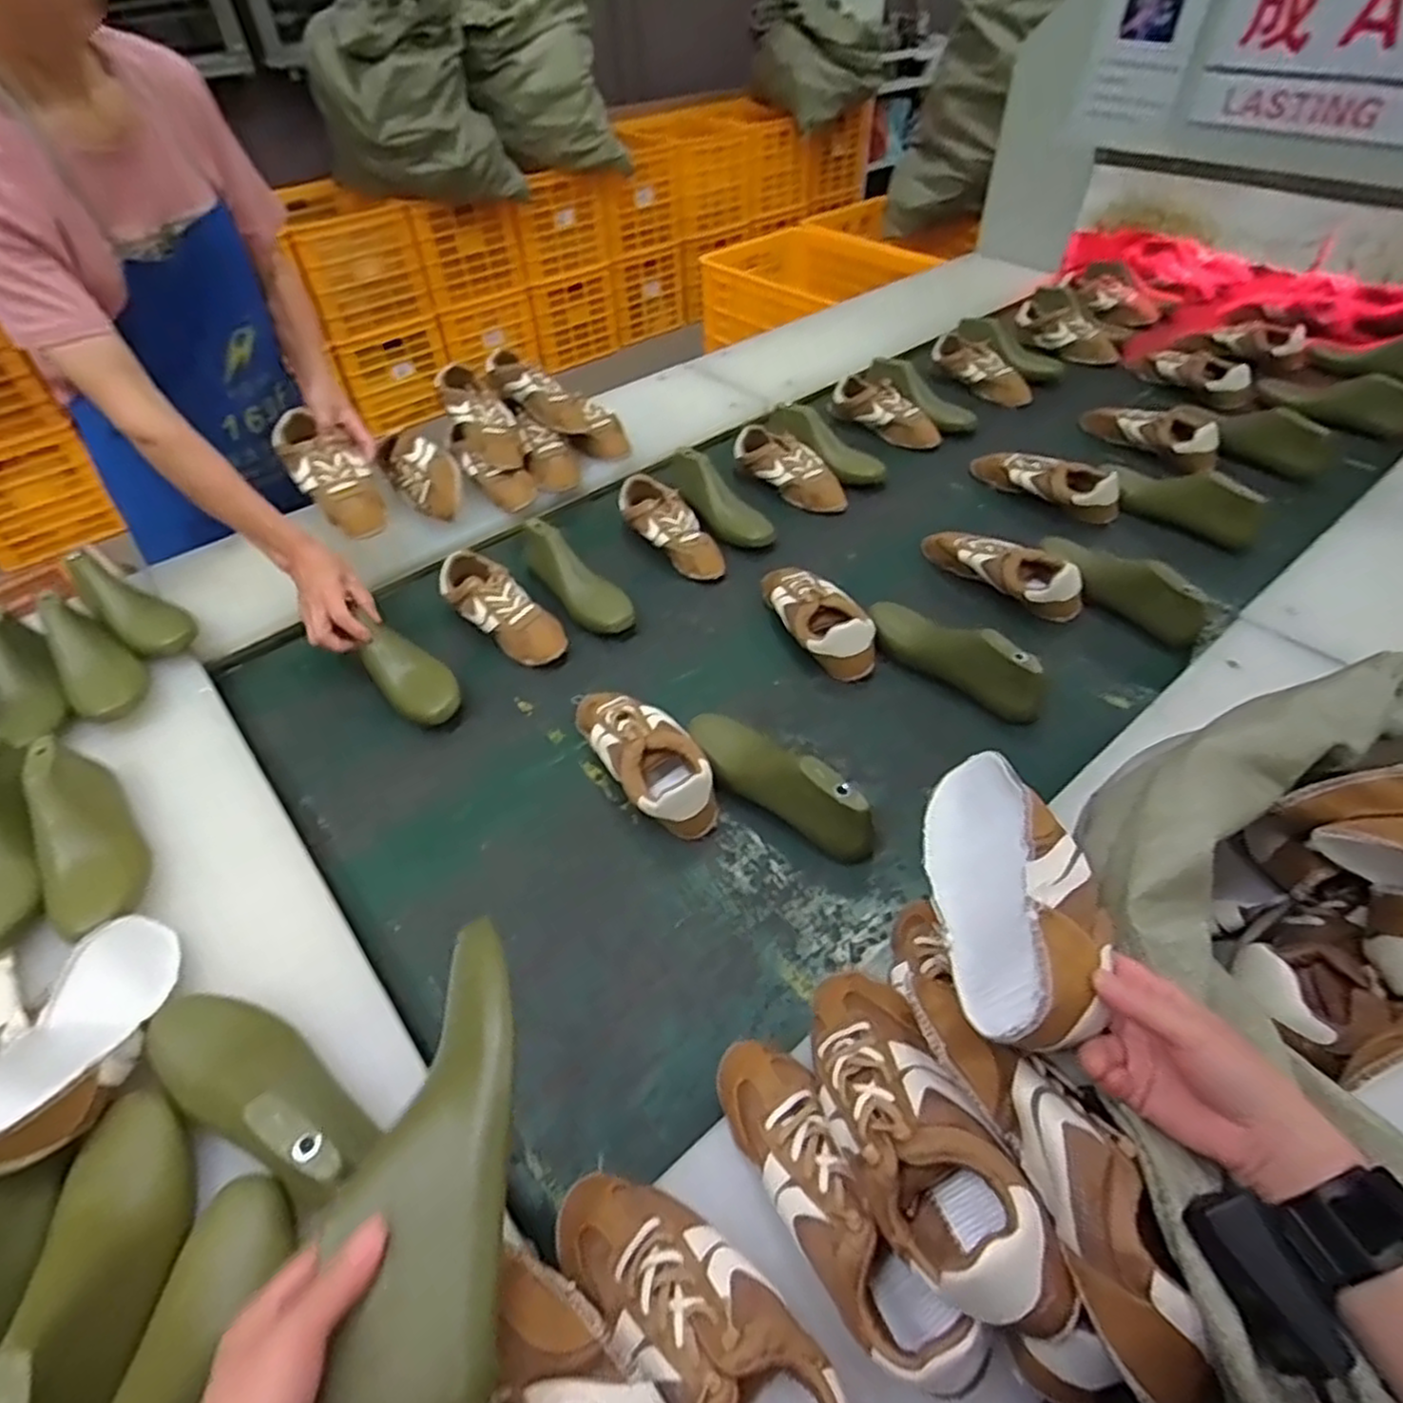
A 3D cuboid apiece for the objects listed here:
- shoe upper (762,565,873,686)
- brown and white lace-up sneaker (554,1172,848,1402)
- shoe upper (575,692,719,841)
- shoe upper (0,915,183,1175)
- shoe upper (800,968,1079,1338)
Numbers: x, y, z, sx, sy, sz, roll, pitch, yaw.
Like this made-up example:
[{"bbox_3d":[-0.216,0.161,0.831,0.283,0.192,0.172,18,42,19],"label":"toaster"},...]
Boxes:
[{"bbox_3d":[0.149,-0.115,0.964,0.093,0.075,0.225,-18,49,-12],"label":"shoe upper"},{"bbox_3d":[-0.004,0.384,0.458,0.209,0.079,0.083,34,58,29],"label":"brown and white lace-up sneaker"},{"bbox_3d":[-0.067,0.048,0.825,0.093,0.063,0.235,-26,52,-19],"label":"shoe upper"},{"bbox_3d":[-0.481,0.256,0.567,0.084,0.071,0.237,-9,21,-7],"label":"shoe upper"},{"bbox_3d":[0.130,0.273,0.476,0.081,0.069,0.222,-17,36,-14],"label":"shoe upper"}]

